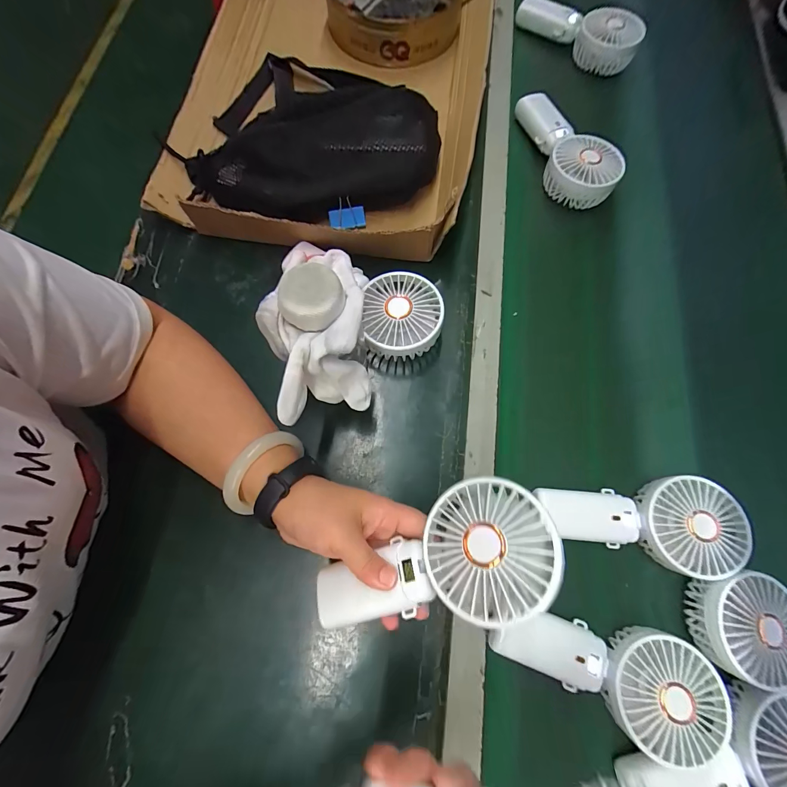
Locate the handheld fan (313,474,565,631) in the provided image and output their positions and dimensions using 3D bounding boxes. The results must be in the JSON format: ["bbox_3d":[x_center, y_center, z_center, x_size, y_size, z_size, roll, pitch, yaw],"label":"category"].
[{"bbox_3d":[0.024,0.121,0.248,0.181,0.046,0.080,-27,72,17],"label":"handheld fan"}]

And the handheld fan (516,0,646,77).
[{"bbox_3d":[0.278,-0.545,0.534,0.187,0.075,0.073,20,71,5],"label":"handheld fan"}]

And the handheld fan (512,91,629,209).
[{"bbox_3d":[0.228,-0.325,0.466,0.078,0.062,0.182,-15,75,-11],"label":"handheld fan"}]

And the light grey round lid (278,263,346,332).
[{"bbox_3d":[-0.055,-0.066,0.235,0.042,0.019,0.042,0,71,-1],"label":"light grey round lid"}]

